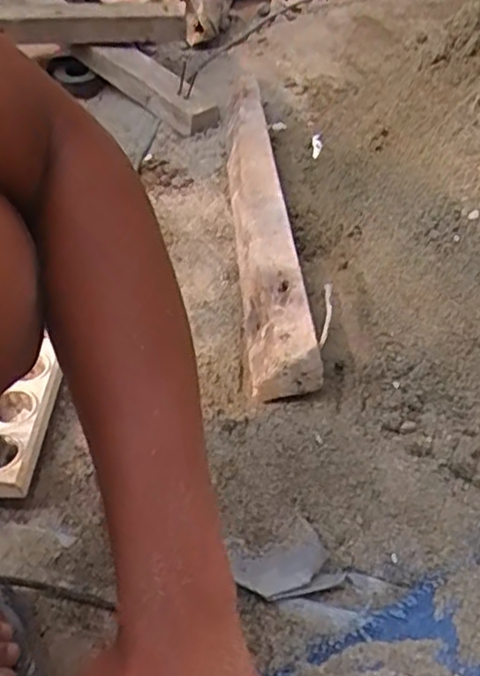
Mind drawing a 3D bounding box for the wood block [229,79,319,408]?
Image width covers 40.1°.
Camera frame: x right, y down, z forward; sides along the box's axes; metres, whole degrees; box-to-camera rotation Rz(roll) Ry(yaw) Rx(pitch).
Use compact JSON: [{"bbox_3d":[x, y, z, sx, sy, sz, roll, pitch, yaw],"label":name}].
[{"bbox_3d":[0.020,-0.177,0.825,0.071,0.050,0.621,-6,43,1],"label":"wood block"}]

